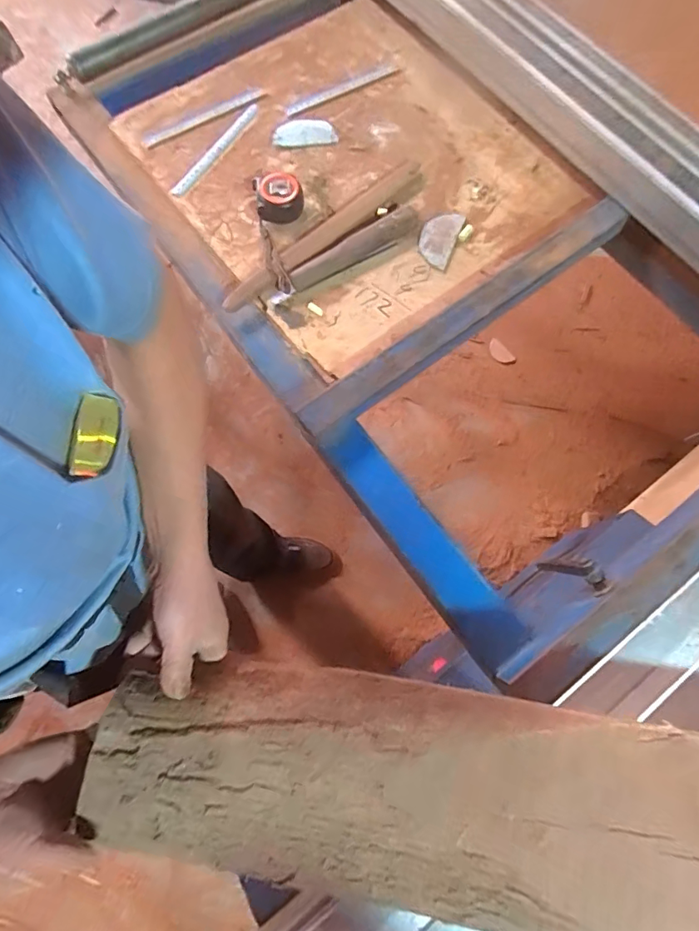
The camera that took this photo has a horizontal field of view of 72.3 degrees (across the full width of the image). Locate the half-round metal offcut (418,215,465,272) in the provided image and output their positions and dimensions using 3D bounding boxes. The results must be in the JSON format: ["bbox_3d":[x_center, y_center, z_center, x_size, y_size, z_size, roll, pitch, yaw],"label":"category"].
[{"bbox_3d":[0.120,-0.308,0.643,0.047,0.006,0.080,23,86,4],"label":"half-round metal offcut"}]

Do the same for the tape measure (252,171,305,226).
[{"bbox_3d":[-0.096,-0.365,0.644,0.063,0.036,0.066,-10,70,-4],"label":"tape measure"}]

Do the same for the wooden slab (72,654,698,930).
[{"bbox_3d":[0.163,0.287,0.381,0.754,0.045,0.166,9,69,5],"label":"wooden slab"}]

